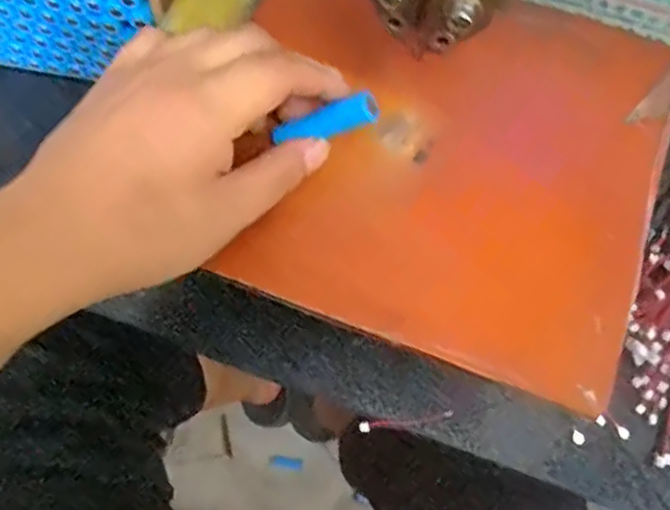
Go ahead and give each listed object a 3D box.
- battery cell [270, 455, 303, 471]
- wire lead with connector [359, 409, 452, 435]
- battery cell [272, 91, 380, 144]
[{"bbox_3d":[-0.081,0.349,1.040,0.053,0.020,0.019,10,69,2],"label":"battery cell"},{"bbox_3d":[0.042,0.099,0.366,0.055,0.005,0.007,-6,69,-4],"label":"wire lead with connector"},{"bbox_3d":[-0.006,-0.058,0.269,0.048,0.011,0.013,-12,67,21],"label":"battery cell"}]

